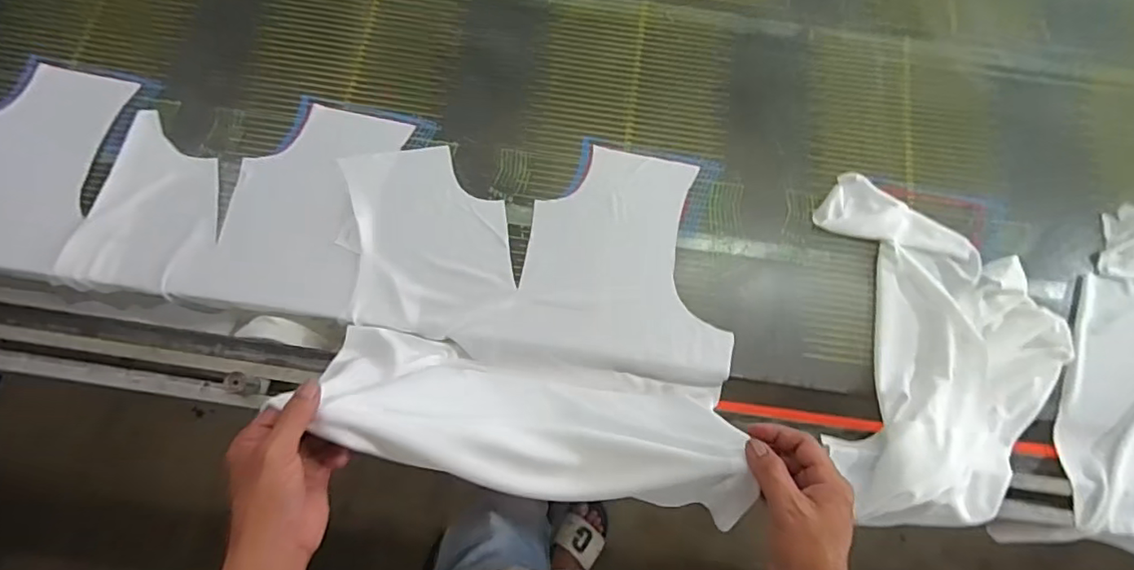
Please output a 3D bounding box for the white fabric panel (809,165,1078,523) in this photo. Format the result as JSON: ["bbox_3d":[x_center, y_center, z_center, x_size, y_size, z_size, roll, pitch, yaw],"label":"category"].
[{"bbox_3d":[0.473,0.067,0.693,0.295,0.048,0.434,4,74,1],"label":"white fabric panel"}]

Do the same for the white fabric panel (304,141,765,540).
[{"bbox_3d":[-0.042,0.004,0.642,0.463,0.223,0.416,0,74,-1],"label":"white fabric panel"}]

